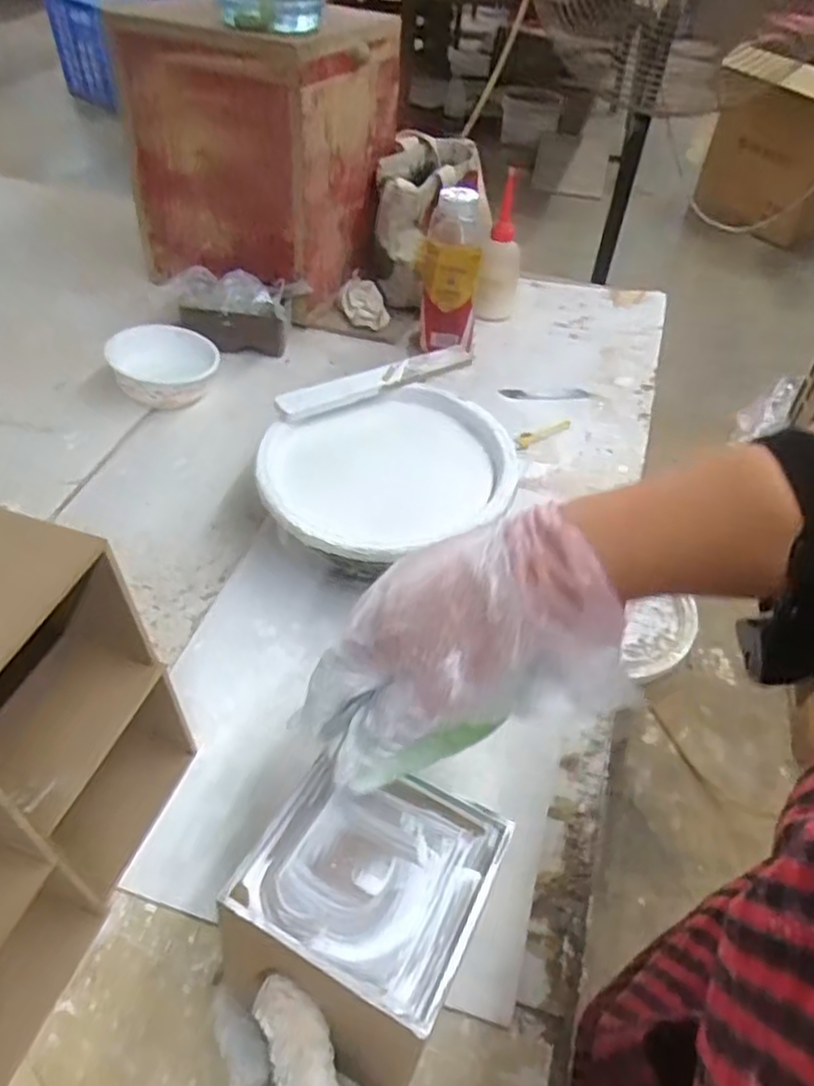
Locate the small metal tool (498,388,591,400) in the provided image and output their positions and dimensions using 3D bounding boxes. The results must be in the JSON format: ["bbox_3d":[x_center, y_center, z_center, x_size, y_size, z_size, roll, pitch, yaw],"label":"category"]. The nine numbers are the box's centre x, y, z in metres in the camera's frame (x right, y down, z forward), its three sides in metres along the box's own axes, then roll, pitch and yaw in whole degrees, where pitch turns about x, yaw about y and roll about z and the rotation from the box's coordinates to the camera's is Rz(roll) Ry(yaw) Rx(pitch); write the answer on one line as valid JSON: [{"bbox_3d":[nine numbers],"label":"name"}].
[{"bbox_3d":[0.165,-0.177,0.857,0.109,0.006,0.019,-3,46,-4],"label":"small metal tool"}]

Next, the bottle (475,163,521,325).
[{"bbox_3d":[0.120,-0.376,0.932,0.050,0.162,0.056,13,47,10],"label":"bottle"}]

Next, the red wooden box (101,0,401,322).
[{"bbox_3d":[-0.182,-0.504,0.912,0.272,0.282,0.238,18,48,12],"label":"red wooden box"}]

